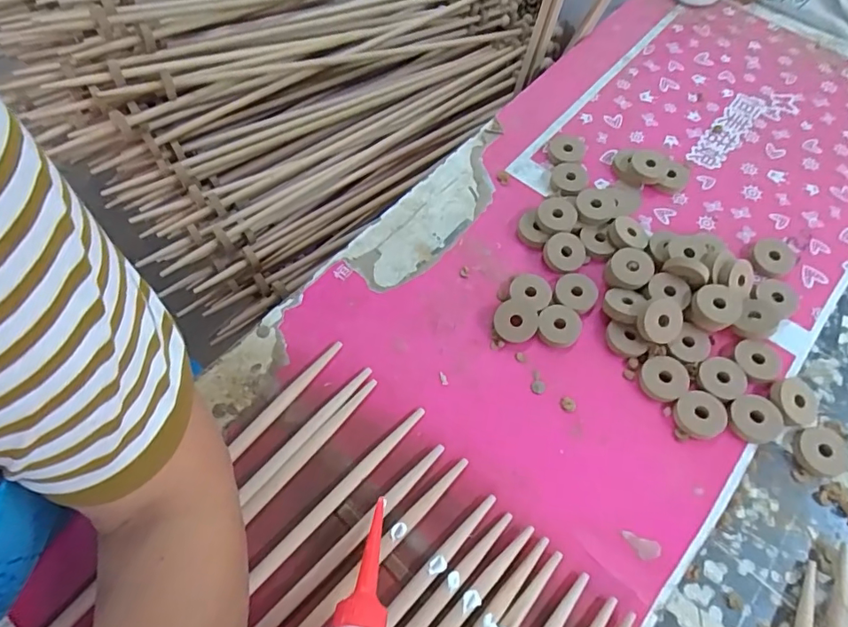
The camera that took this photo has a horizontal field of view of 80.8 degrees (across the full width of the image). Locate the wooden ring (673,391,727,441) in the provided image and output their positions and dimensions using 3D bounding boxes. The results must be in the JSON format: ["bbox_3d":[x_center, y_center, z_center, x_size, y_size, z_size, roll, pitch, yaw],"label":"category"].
[{"bbox_3d":[0.208,0.077,0.376,0.036,0.004,0.034,7,76,19],"label":"wooden ring"}]

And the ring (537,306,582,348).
[{"bbox_3d":[0.111,0.010,0.407,0.034,0.006,0.034,0,64,0],"label":"ring"}]

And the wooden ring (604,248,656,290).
[{"bbox_3d":[0.174,-0.038,0.421,0.037,0.006,0.037,3,69,14],"label":"wooden ring"}]

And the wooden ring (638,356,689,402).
[{"bbox_3d":[0.188,0.051,0.388,0.036,0.006,0.034,0,64,0],"label":"wooden ring"}]

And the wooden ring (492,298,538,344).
[{"bbox_3d":[0.076,0.006,0.409,0.035,0.004,0.035,0,78,1],"label":"wooden ring"}]

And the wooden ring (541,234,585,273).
[{"bbox_3d":[0.124,-0.054,0.431,0.038,0.007,0.032,-25,67,-12],"label":"wooden ring"}]

